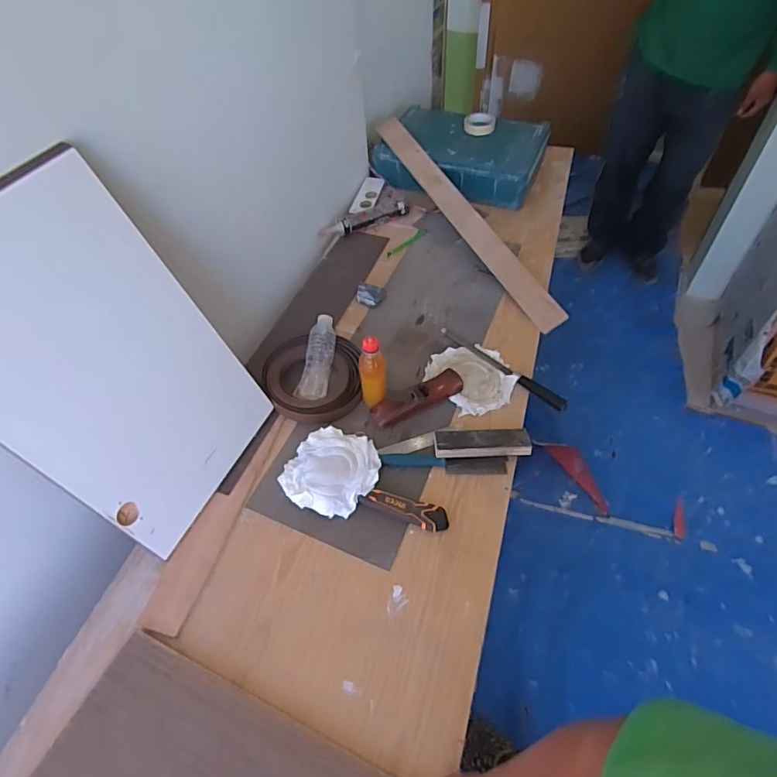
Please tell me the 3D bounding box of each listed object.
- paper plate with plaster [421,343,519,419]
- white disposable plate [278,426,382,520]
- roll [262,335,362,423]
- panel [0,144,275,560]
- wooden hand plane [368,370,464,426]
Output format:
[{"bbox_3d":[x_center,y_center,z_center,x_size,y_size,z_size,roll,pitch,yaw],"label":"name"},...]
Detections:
[{"bbox_3d":[0.184,-0.030,1.070,0.163,0.020,0.182,-27,54,-18],"label":"paper plate with plaster"},{"bbox_3d":[-0.103,0.152,0.917,0.161,0.033,0.166,-2,51,2],"label":"white disposable plate"},{"bbox_3d":[-0.160,-0.023,1.055,0.199,0.049,0.193,-2,51,2],"label":"roll"},{"bbox_3d":[-0.403,-0.022,0.750,0.017,0.536,0.331,7,51,34],"label":"panel"},{"bbox_3d":[0.060,0.019,1.020,0.194,0.034,0.050,-24,53,-15],"label":"wooden hand plane"}]

